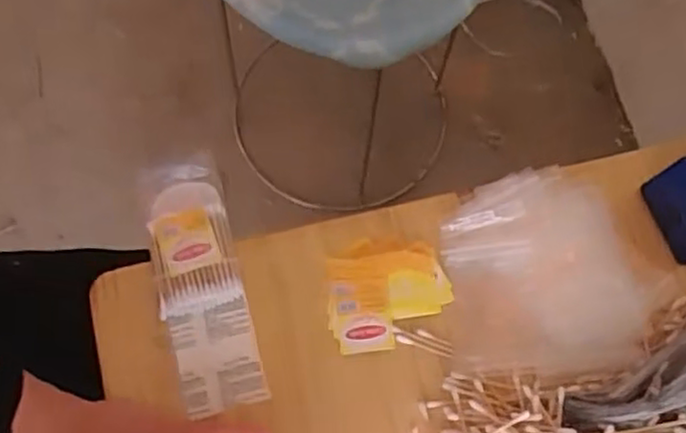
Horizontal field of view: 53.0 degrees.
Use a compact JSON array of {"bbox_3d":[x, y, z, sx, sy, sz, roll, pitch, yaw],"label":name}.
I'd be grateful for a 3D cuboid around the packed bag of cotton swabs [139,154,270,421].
[{"bbox_3d":[-0.107,0.046,0.511,0.060,0.016,0.190,-13,71,-8],"label":"packed bag of cotton swabs"}]

